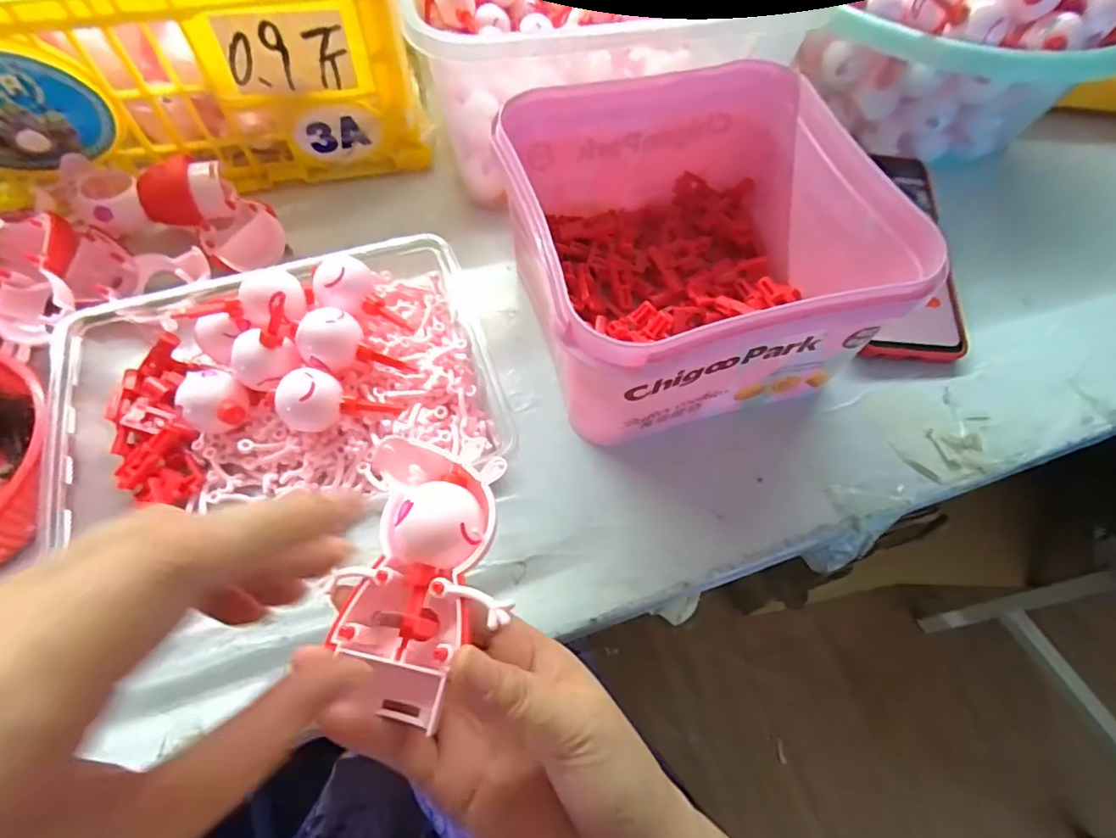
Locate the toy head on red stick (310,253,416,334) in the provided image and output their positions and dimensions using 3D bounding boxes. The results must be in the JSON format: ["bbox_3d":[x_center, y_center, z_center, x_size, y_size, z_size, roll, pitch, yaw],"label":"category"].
[{"bbox_3d":[-0.119,-0.071,0.324,0.034,0.030,0.055,-40,69,-21],"label":"toy head on red stick"}]

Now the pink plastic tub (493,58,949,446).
[{"bbox_3d":[0.077,-0.098,0.334,0.187,0.109,0.188,-13,62,-9],"label":"pink plastic tub"}]

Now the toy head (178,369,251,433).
[{"bbox_3d":[-0.189,-0.008,0.307,0.032,0.030,0.027,-7,61,-6],"label":"toy head"}]

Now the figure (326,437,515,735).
[{"bbox_3d":[-0.052,0.059,0.214,0.060,0.031,0.099,7,61,2],"label":"figure"}]

